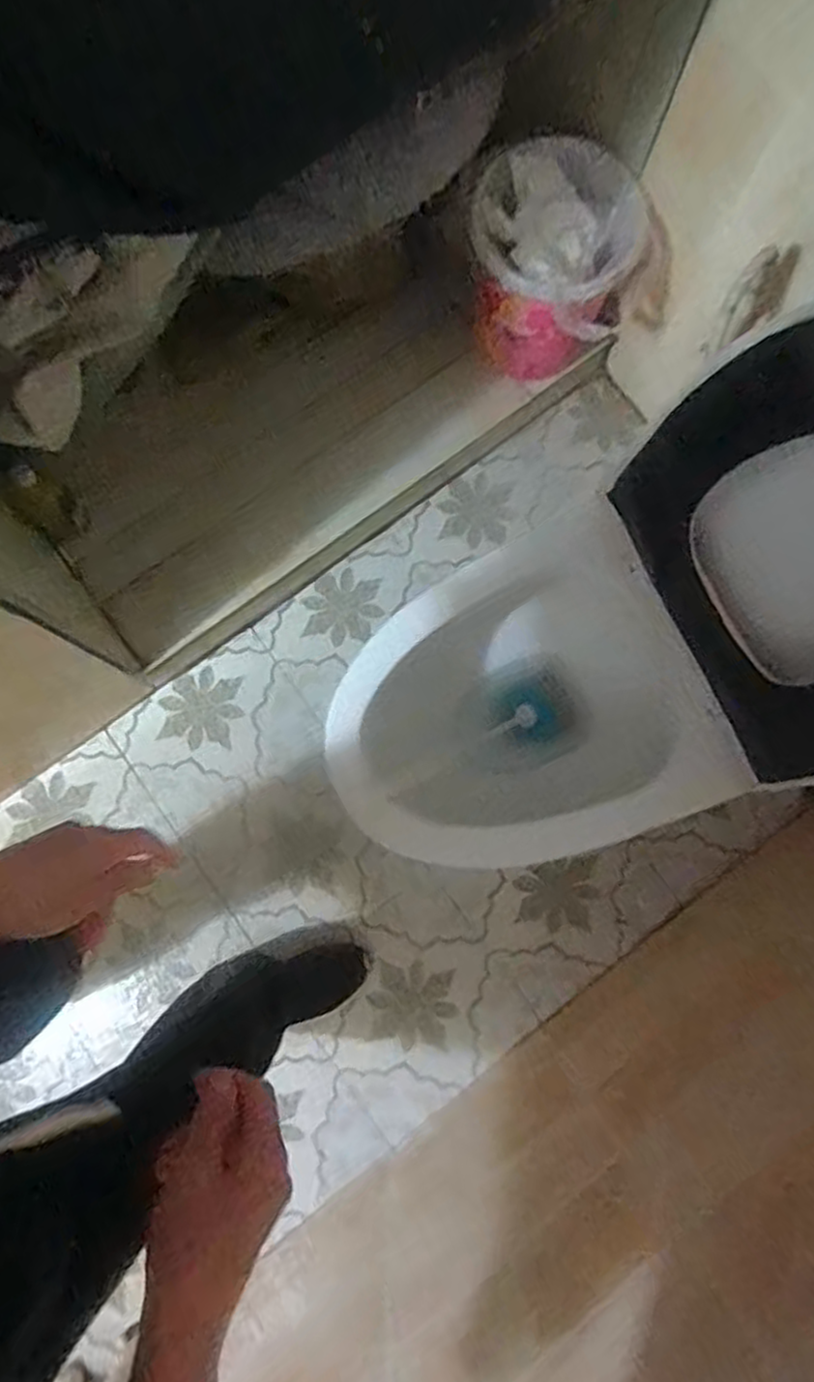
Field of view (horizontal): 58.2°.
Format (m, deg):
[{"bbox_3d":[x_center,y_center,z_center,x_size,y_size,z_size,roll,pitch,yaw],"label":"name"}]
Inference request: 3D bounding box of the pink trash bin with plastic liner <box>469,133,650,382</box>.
[{"bbox_3d":[0.211,-0.630,1.115,0.261,0.288,0.192,17,80,3],"label":"pink trash bin with plastic liner"}]

